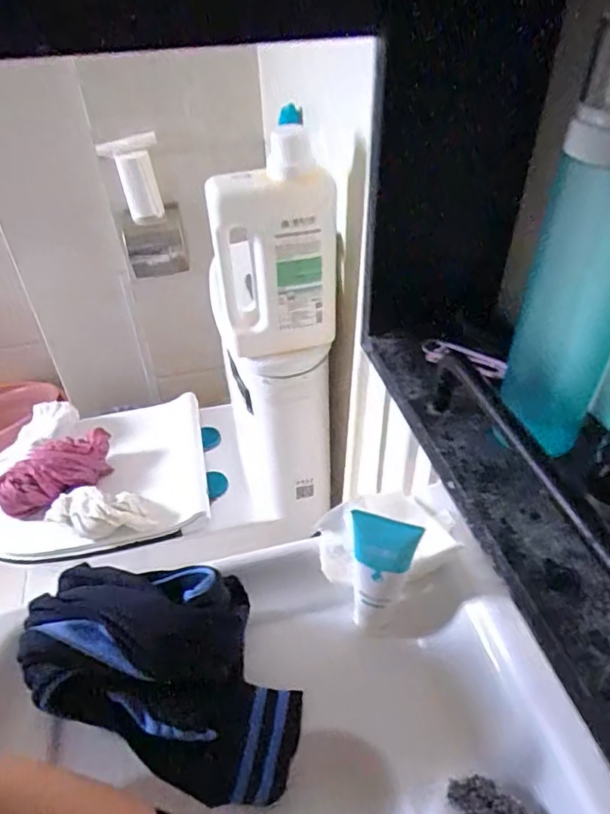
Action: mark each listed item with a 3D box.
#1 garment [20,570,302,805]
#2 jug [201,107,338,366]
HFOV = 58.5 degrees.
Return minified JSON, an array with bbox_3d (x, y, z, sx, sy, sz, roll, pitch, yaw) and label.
[{"bbox_3d":[-0.117,0.222,0.467,0.230,0.139,0.134,14,45,17],"label":"garment"},{"bbox_3d":[-0.038,-0.203,0.723,0.160,0.269,0.074,-6,43,-5],"label":"jug"}]

